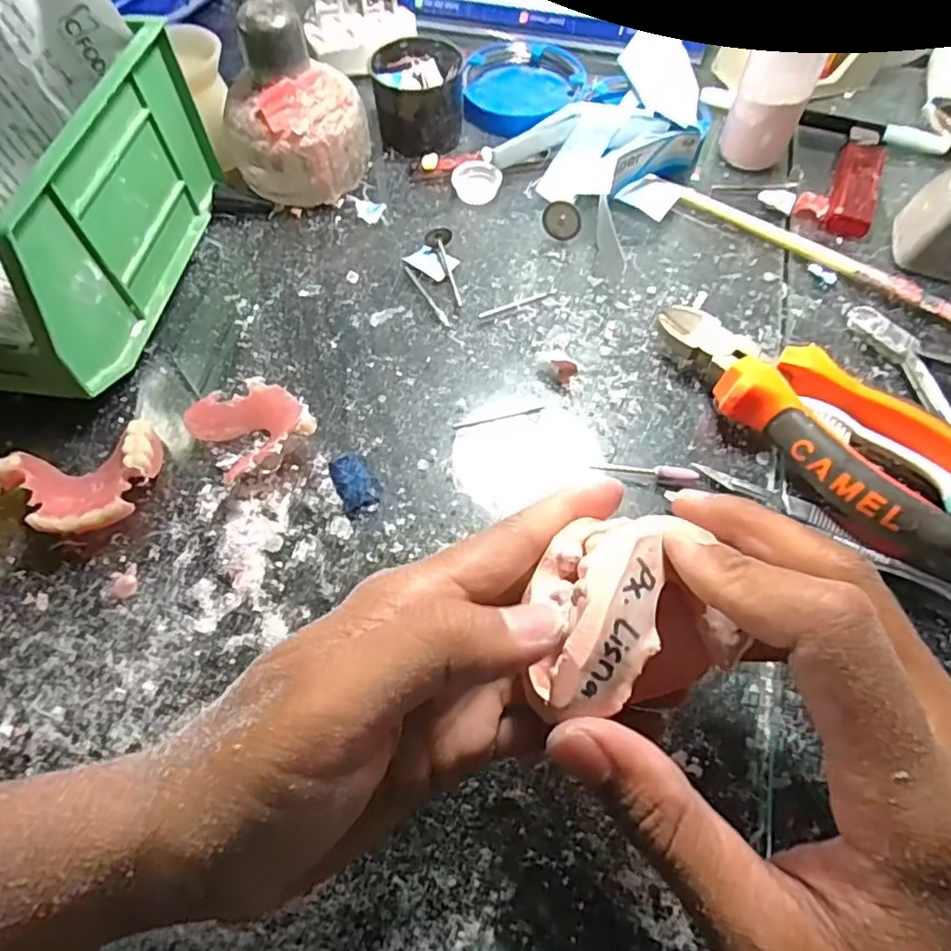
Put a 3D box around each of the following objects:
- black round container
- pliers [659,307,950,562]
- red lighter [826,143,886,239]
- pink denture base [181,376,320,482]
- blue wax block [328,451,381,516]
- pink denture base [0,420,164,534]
[{"bbox_3d":[-0.032,-0.221,0.355,0.049,0.039,0.055,-4,63,-1],"label":"black round container"},{"bbox_3d":[0.144,-0.027,0.261,0.056,0.026,0.149,-38,68,-17],"label":"pliers"},{"bbox_3d":[0.216,-0.165,0.343,0.023,0.009,0.073,19,65,10],"label":"red lighter"},{"bbox_3d":[-0.098,-0.021,0.267,0.044,0.017,0.044,-36,68,-16],"label":"pink denture base"},{"bbox_3d":[-0.052,0.003,0.260,0.017,0.005,0.025,-25,65,-11],"label":"blue wax block"},{"bbox_3d":[-0.162,0.003,0.252,0.056,0.020,0.042,-22,65,-10],"label":"pink denture base"}]

